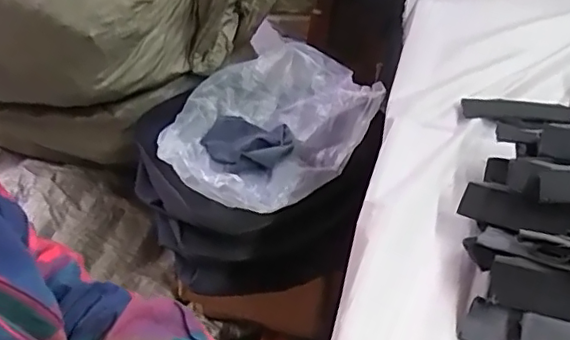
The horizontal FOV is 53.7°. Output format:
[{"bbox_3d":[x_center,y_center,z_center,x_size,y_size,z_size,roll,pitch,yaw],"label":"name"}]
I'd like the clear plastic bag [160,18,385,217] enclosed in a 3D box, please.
[{"bbox_3d":[-0.040,-0.094,1.068,0.323,0.123,0.394,34,51,30],"label":"clear plastic bag"}]

